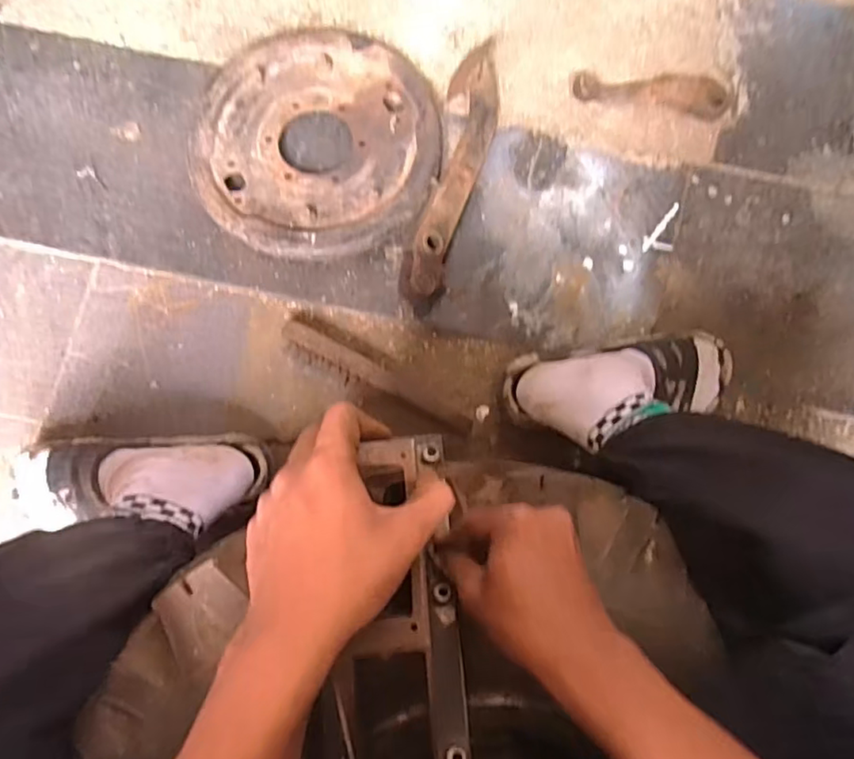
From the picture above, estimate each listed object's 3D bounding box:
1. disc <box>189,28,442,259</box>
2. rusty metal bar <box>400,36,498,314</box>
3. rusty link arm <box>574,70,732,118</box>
[{"bbox_3d":[-0.125,-0.274,0.698,0.270,0.034,0.272,0,82,-2],"label":"disc"},{"bbox_3d":[0.032,-0.254,0.718,0.067,0.046,0.352,15,81,2],"label":"rusty metal bar"},{"bbox_3d":[0.290,-0.360,0.753,0.199,0.045,0.064,1,77,-2],"label":"rusty link arm"}]

